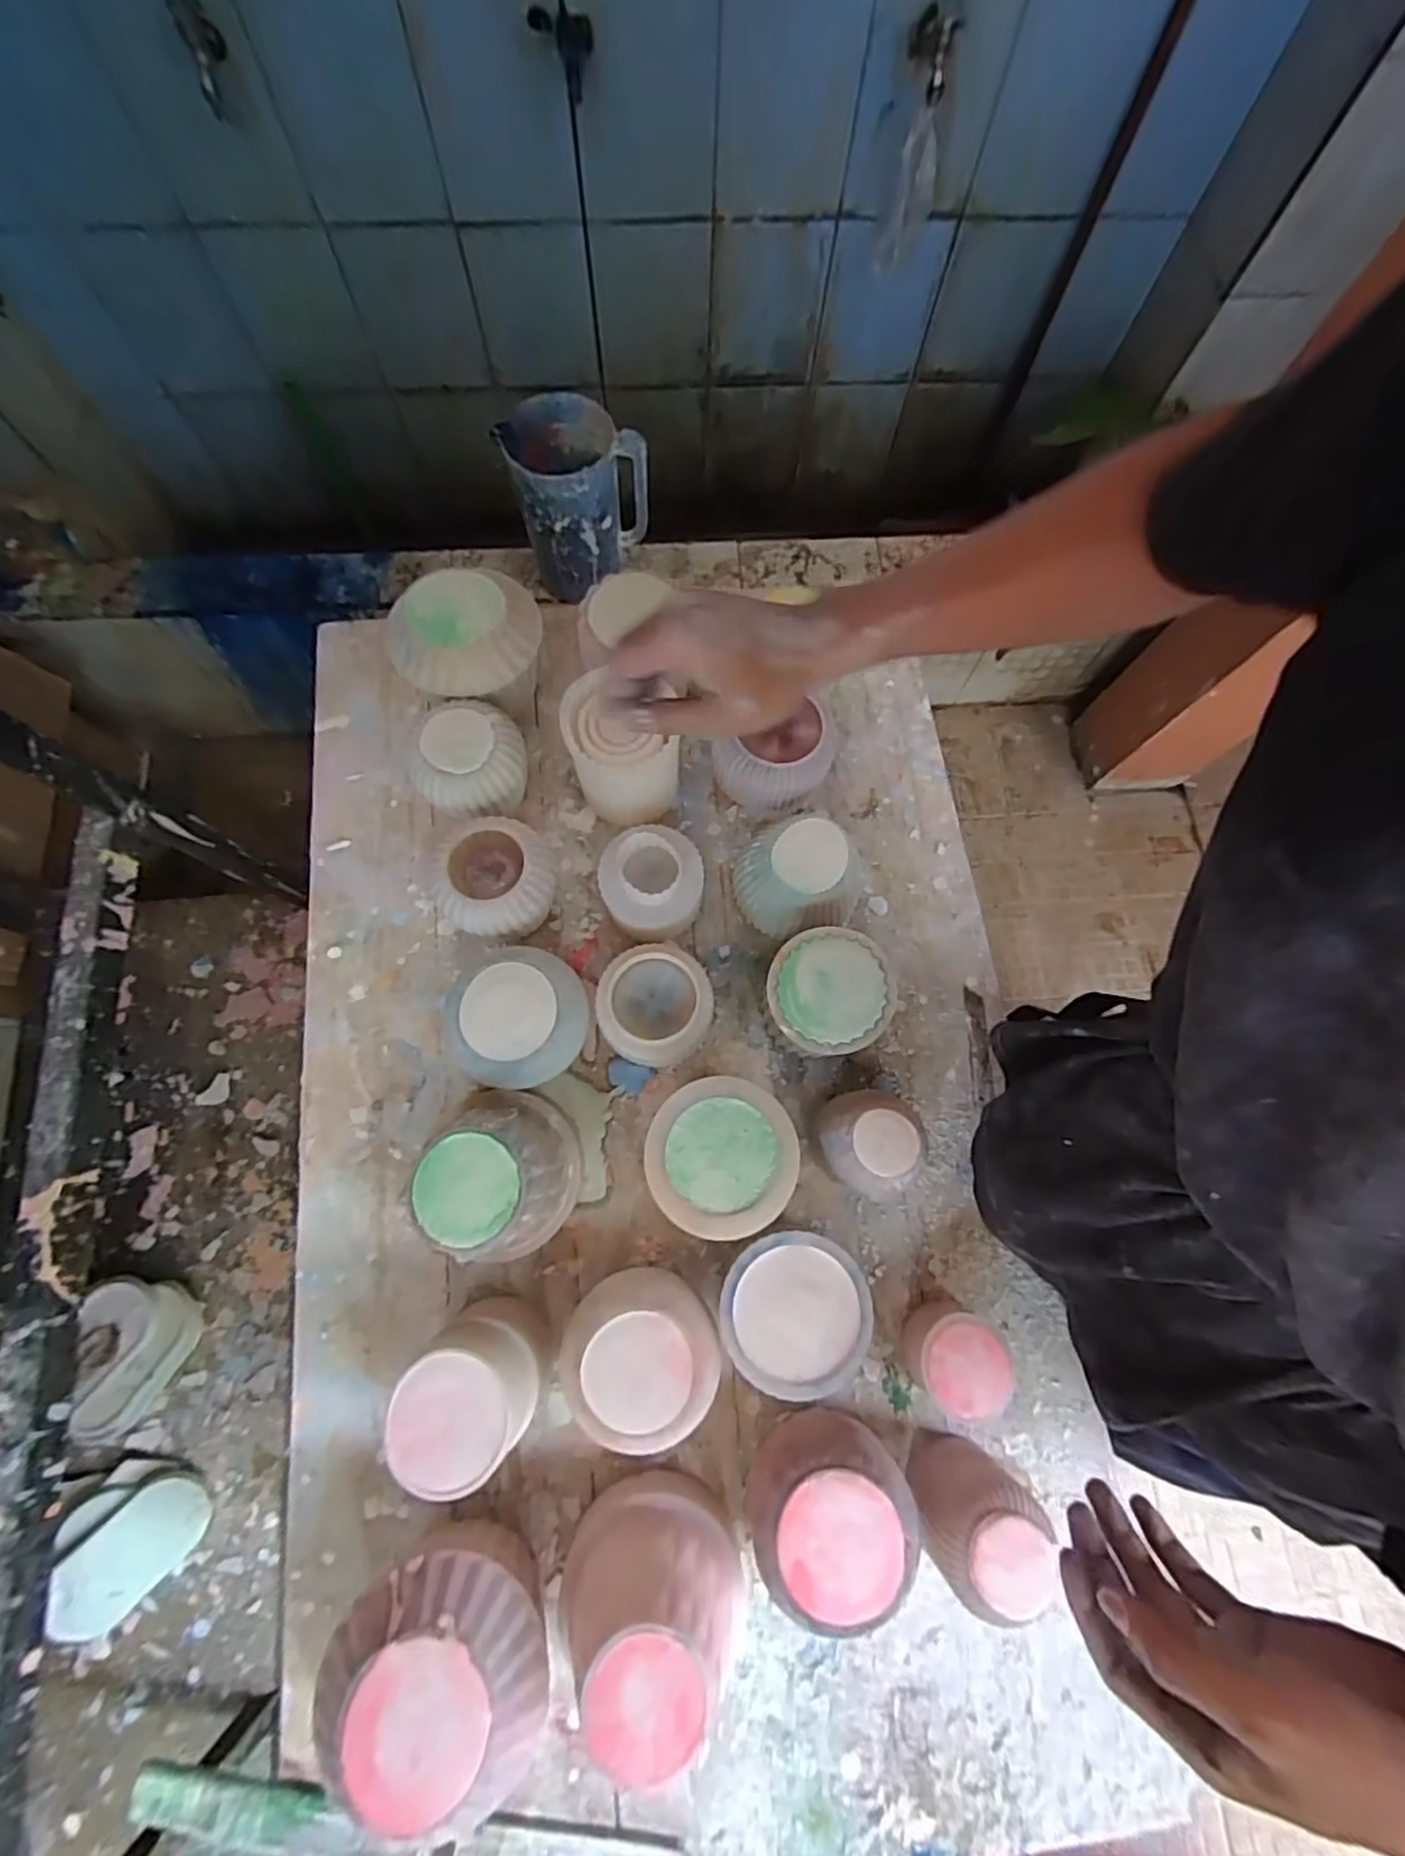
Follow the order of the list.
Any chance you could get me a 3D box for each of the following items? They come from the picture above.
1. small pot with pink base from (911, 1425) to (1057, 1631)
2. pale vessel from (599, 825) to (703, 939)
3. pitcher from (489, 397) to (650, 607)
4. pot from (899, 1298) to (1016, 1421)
[{"bbox_3d":[0.179,0.391,0.455,0.073,0.077,0.073,1,74,-2],"label":"small pot with pink base"},{"bbox_3d":[-0.042,-0.034,0.575,0.083,0.077,0.079,1,74,-2],"label":"pale vessel"},{"bbox_3d":[-0.192,-0.673,1.070,0.188,0.249,0.181,1,74,-2],"label":"pitcher"},{"bbox_3d":[0.182,0.309,0.493,0.061,0.052,0.061,1,74,-2],"label":"pot"}]

